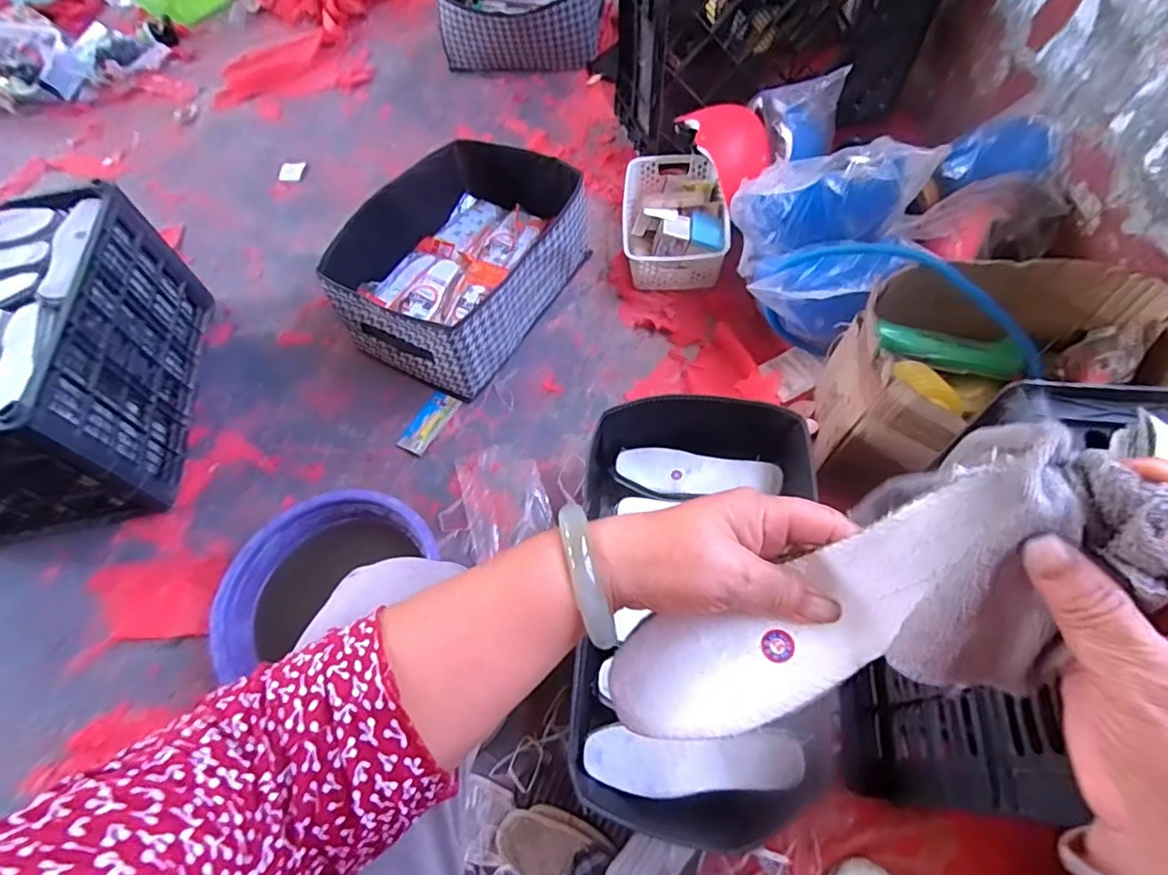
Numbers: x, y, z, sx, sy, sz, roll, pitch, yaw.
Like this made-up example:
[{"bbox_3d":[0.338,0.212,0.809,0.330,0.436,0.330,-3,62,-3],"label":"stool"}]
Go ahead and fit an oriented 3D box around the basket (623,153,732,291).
[{"bbox_3d":[0.178,-0.440,1.145,0.193,0.094,0.302,-2,60,3],"label":"basket"}]

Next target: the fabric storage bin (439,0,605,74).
[{"bbox_3d":[-0.163,-1.178,1.548,0.431,0.162,0.399,-6,60,1],"label":"fabric storage bin"}]

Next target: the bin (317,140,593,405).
[{"bbox_3d":[-0.215,-0.327,1.062,0.324,0.188,0.452,25,65,17],"label":"bin"}]

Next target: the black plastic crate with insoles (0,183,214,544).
[{"bbox_3d":[-0.901,-0.121,0.940,0.351,0.267,0.478,-10,60,-1],"label":"black plastic crate with insoles"}]

